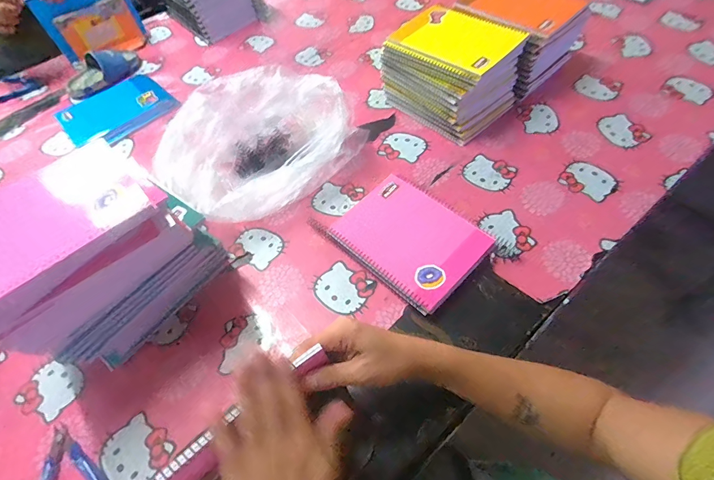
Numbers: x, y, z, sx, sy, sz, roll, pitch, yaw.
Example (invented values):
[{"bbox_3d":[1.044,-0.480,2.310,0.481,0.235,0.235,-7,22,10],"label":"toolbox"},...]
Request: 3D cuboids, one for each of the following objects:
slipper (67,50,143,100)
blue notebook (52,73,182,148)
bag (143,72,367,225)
[{"bbox_3d":[-0.579,-0.387,0.883,0.171,0.052,0.076,-31,60,-16],"label":"slipper"},{"bbox_3d":[-0.498,-0.271,0.809,0.207,0.024,0.141,-39,63,-20],"label":"blue notebook"},{"bbox_3d":[-0.160,-0.158,0.637,0.297,0.131,0.208,-36,62,-19],"label":"bag"}]

